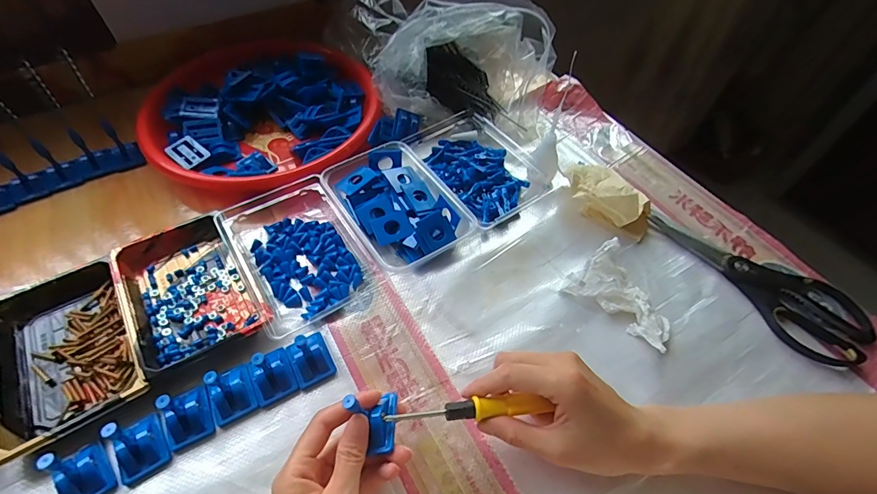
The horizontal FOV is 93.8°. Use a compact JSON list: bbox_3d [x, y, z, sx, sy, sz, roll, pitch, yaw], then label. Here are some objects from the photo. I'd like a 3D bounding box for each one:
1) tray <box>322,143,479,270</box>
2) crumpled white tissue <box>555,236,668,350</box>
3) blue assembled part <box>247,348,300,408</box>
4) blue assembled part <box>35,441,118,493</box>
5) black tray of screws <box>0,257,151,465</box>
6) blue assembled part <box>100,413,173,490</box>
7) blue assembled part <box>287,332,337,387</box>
[{"bbox_3d":[-0.050,-0.049,0.463,0.110,0.033,0.159,-29,60,-21],"label":"tray"},{"bbox_3d":[0.183,0.046,0.399,0.105,0.044,0.055,35,60,22],"label":"crumpled white tissue"},{"bbox_3d":[-0.145,0.104,0.349,0.034,0.042,0.040,-24,58,-18],"label":"blue assembled part"},{"bbox_3d":[-0.264,0.165,0.296,0.034,0.040,0.036,-32,61,-22],"label":"blue assembled part"},{"bbox_3d":[-0.327,0.088,0.363,0.106,0.024,0.158,-29,60,-21],"label":"black tray of screws"},{"bbox_3d":[-0.231,0.149,0.308,0.033,0.044,0.039,-24,58,-18],"label":"blue assembled part"},{"bbox_3d":[-0.115,0.092,0.359,0.033,0.043,0.042,-24,58,-18],"label":"blue assembled part"}]

